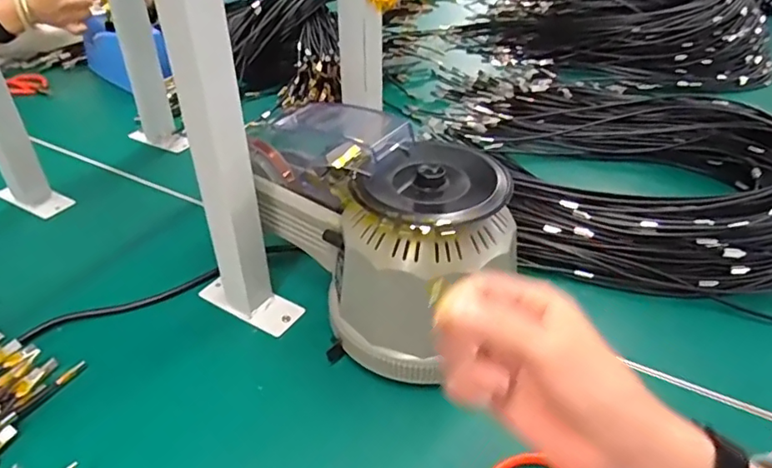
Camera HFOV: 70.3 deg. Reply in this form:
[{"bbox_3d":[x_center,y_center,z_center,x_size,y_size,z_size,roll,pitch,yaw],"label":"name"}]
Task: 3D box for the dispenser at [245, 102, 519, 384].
[{"bbox_3d":[-0.015,-0.019,0.465,0.130,0.173,0.248,-25,45,-28],"label":"dispenser"}]

